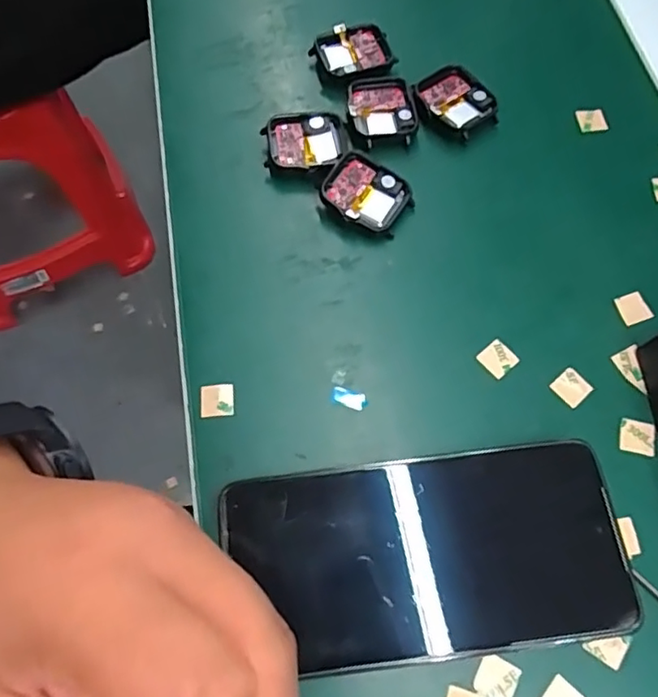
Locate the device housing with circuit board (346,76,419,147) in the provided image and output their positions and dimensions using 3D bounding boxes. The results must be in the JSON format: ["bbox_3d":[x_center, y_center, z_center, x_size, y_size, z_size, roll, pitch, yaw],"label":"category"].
[{"bbox_3d":[0.030,-0.137,0.334,0.039,0.010,0.046,-6,67,-4],"label":"device housing with circuit board"}]

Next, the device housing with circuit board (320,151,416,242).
[{"bbox_3d":[0.020,-0.082,0.312,0.045,0.014,0.038,26,69,9],"label":"device housing with circuit board"}]

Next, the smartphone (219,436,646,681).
[{"bbox_3d":[0.039,0.085,0.240,0.158,0.015,0.078,-6,67,-4],"label":"smartphone"}]

